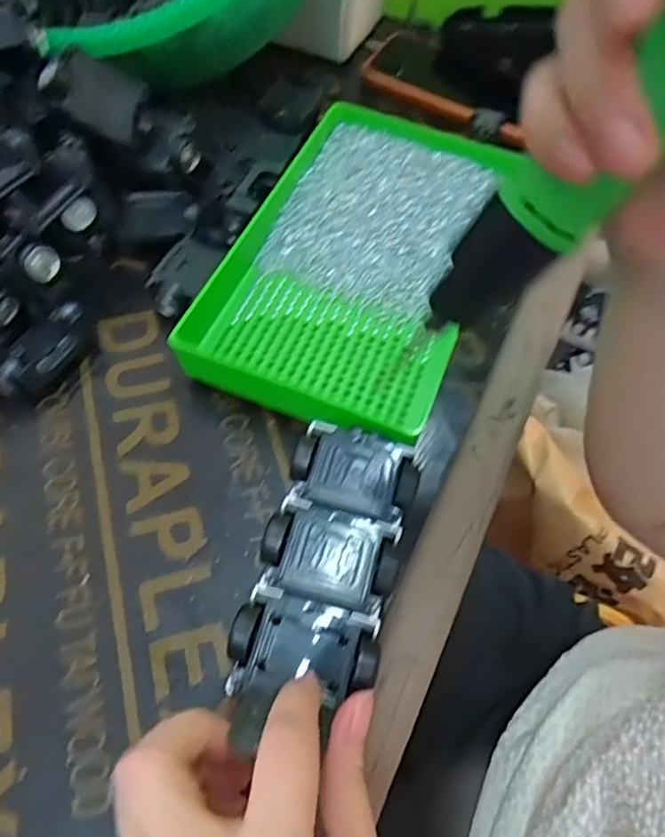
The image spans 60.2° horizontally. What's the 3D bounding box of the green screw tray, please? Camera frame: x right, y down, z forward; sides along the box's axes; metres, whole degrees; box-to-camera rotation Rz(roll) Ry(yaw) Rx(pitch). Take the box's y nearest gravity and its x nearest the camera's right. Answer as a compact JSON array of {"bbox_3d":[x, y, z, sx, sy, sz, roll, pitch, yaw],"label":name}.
[{"bbox_3d":[0.017,-0.109,0.365,0.153,0.038,0.241,22,68,8],"label":"green screw tray"}]

